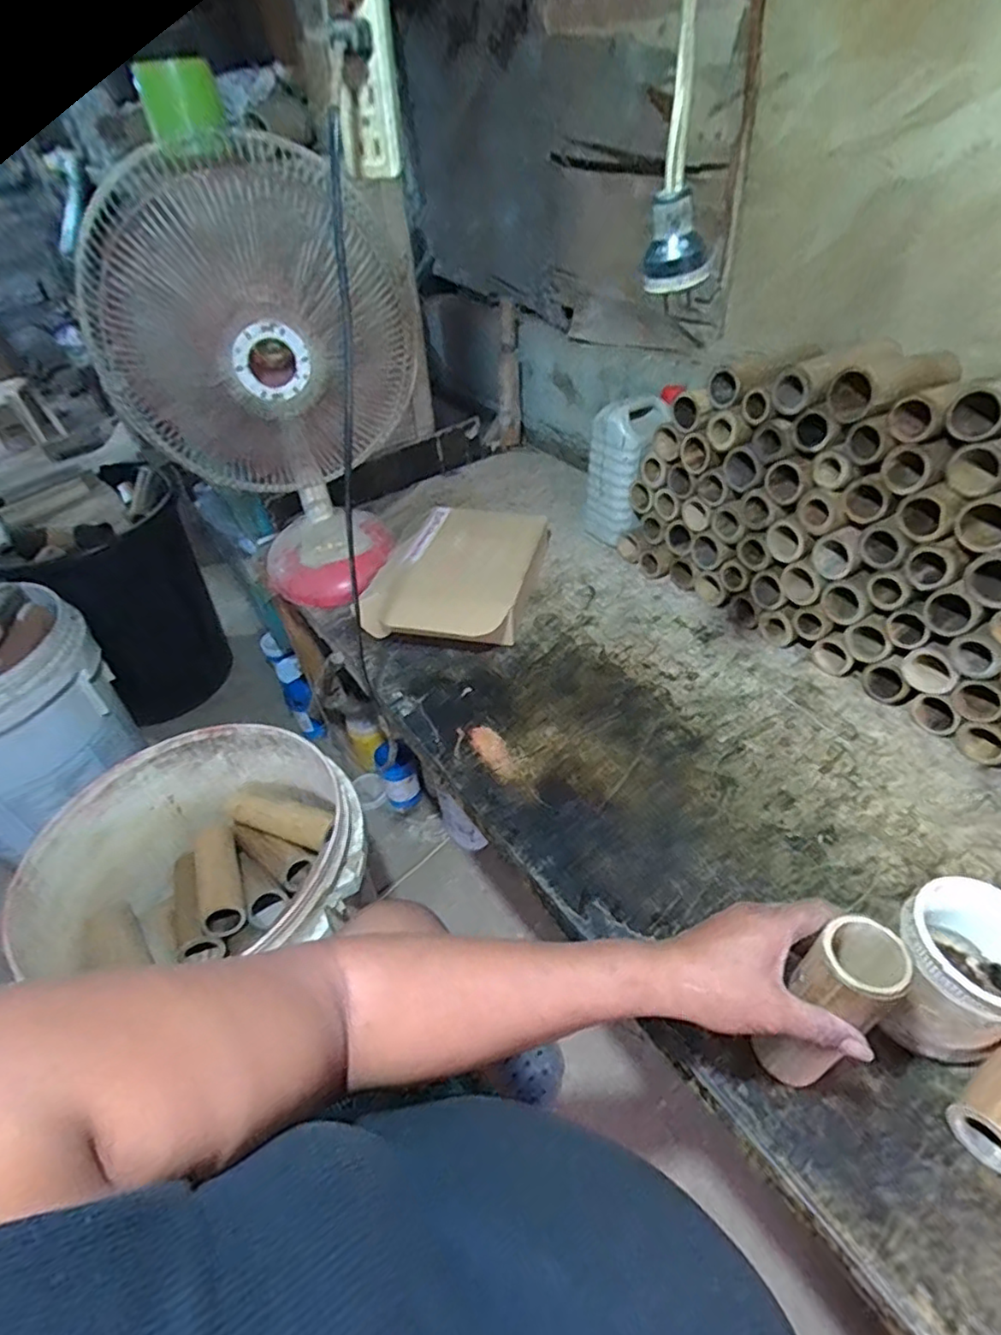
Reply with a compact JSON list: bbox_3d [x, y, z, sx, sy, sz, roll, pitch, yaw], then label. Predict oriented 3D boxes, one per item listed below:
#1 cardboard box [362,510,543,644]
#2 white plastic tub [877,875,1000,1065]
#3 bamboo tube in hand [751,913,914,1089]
[{"bbox_3d":[-0.065,-0.137,0.982,0.228,0.102,0.320,11,42,16],"label":"cardboard box"},{"bbox_3d":[0.359,0.246,0.497,0.101,0.121,0.095,-2,40,2],"label":"white plastic tub"},{"bbox_3d":[0.234,0.250,0.448,0.055,0.179,0.051,-20,41,-27],"label":"bamboo tube in hand"}]

